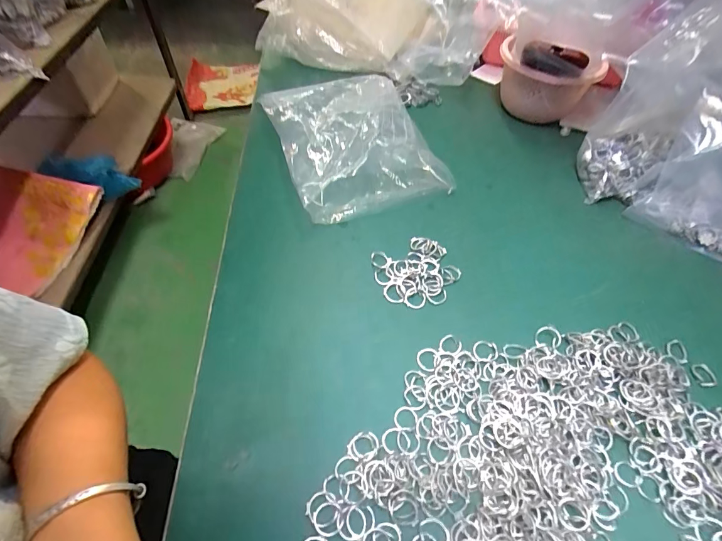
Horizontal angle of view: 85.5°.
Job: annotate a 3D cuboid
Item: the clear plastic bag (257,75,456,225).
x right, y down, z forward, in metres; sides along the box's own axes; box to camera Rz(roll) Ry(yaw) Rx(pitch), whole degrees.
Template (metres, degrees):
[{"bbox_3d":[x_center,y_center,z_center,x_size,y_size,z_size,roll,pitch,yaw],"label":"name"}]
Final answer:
[{"bbox_3d":[-0.009,-0.181,0.511,0.189,0.070,0.242,-16,55,-16],"label":"clear plastic bag"}]

